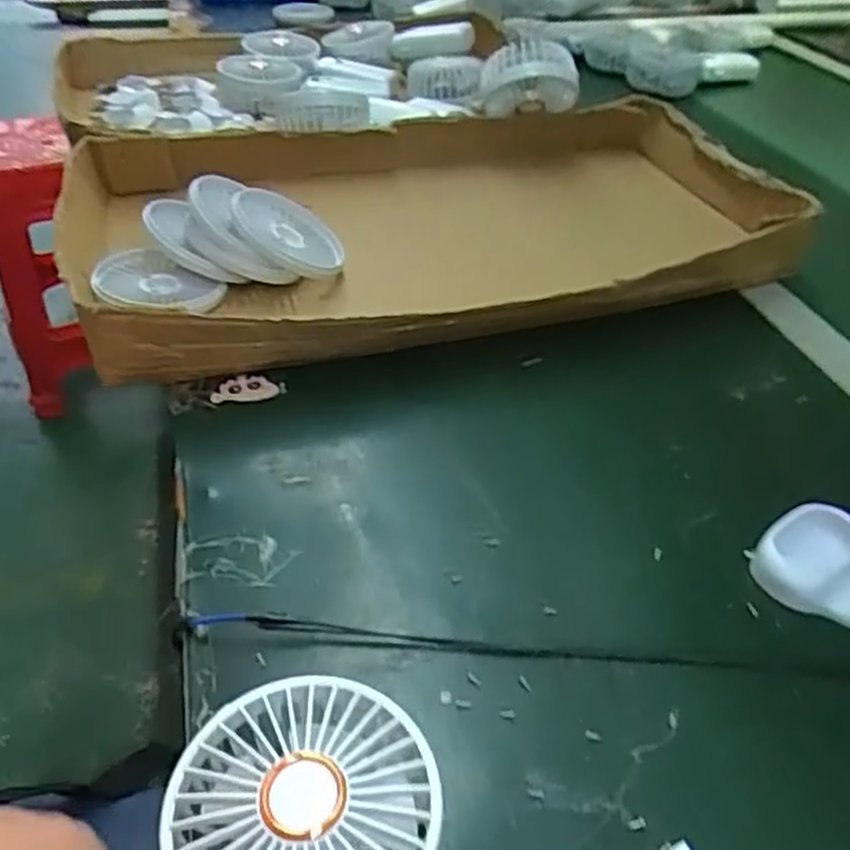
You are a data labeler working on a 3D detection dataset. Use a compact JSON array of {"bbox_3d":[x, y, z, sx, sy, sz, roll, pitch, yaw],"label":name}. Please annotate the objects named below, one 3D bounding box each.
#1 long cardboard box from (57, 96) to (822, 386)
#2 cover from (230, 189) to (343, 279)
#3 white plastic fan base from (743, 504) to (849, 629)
[{"bbox_3d":[0.018,-0.166,0.584,0.539,0.062,0.315,-12,42,-15],"label":"long cardboard box"},{"bbox_3d":[-0.101,-0.137,0.534,0.089,0.013,0.075,46,38,15],"label":"cover"},{"bbox_3d":[0.194,0.066,0.357,0.063,0.018,0.059,1,41,-1],"label":"white plastic fan base"}]

